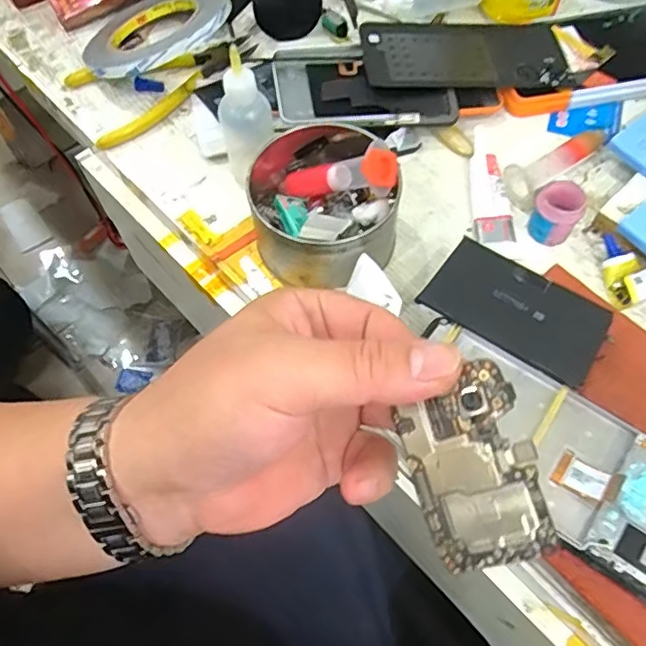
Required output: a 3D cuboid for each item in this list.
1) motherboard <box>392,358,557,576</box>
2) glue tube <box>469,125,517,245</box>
[{"bbox_3d":[0.051,0.050,0.201,0.043,0.004,0.064,-22,76,23],"label":"motherboard"},{"bbox_3d":[0.115,-0.100,0.408,0.024,0.012,0.098,-3,62,1],"label":"glue tube"}]

